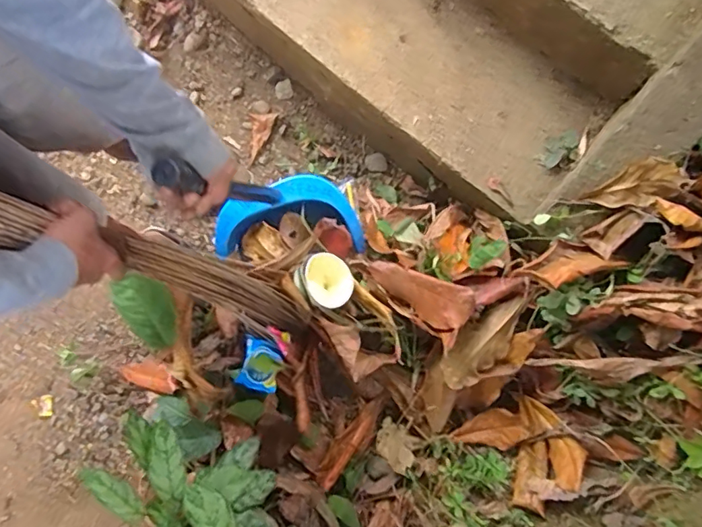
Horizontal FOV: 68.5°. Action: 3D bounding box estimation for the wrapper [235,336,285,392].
[{"bbox_3d":[-0.171,0.192,0.978,0.074,0.032,0.087,17,96,-21],"label":"wrapper"}]

